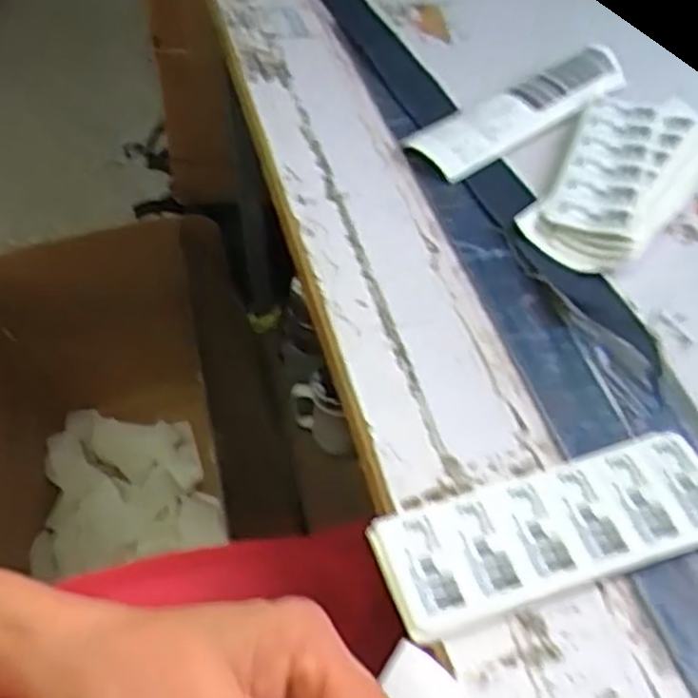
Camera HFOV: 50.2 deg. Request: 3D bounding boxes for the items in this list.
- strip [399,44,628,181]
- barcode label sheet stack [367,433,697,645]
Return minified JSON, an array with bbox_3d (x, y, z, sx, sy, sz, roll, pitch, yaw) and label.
[{"bbox_3d":[0.134,-0.180,0.554,0.200,0.019,0.054,-31,56,-23],"label":"strip"},{"bbox_3d":[0.092,0.081,0.334,0.158,0.014,0.056,-14,51,-11],"label":"barcode label sheet stack"}]

